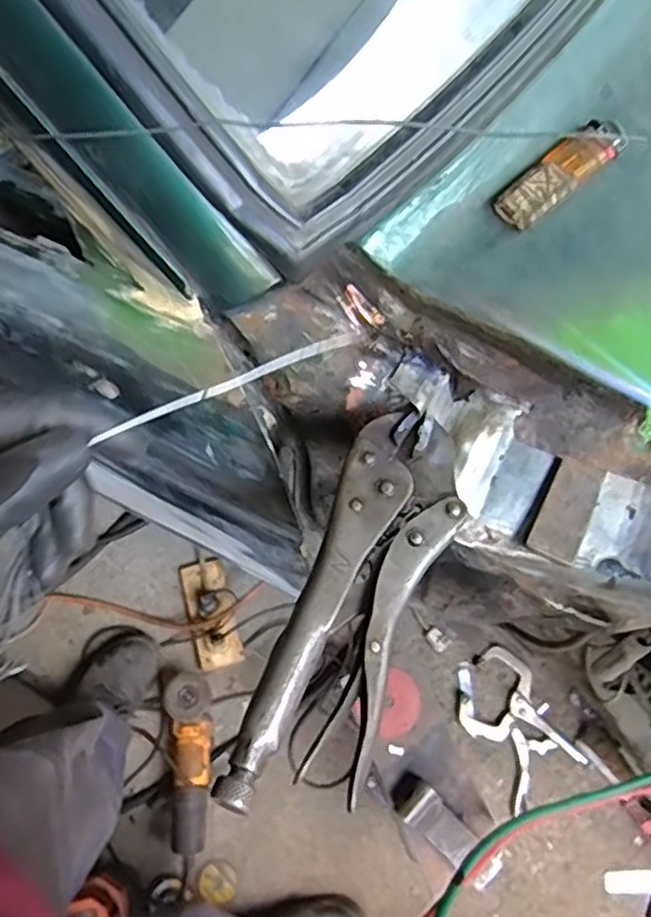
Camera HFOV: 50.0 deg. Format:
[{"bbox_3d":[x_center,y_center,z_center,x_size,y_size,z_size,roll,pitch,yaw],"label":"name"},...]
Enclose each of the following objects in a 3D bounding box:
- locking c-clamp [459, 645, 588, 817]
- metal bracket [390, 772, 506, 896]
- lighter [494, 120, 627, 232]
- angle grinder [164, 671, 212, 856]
[{"bbox_3d":[0.342,0.485,1.282,0.156,0.022,0.252,-30,75,-9],"label":"locking c-clamp"},{"bbox_3d":[0.168,0.529,0.995,0.170,0.044,0.067,43,77,12],"label":"metal bracket"},{"bbox_3d":[0.125,-0.151,0.367,0.080,0.014,0.023,-40,77,-12],"label":"lighter"},{"bbox_3d":[-0.235,0.520,1.207,0.078,0.076,0.285,-5,59,-2],"label":"angle grinder"}]

